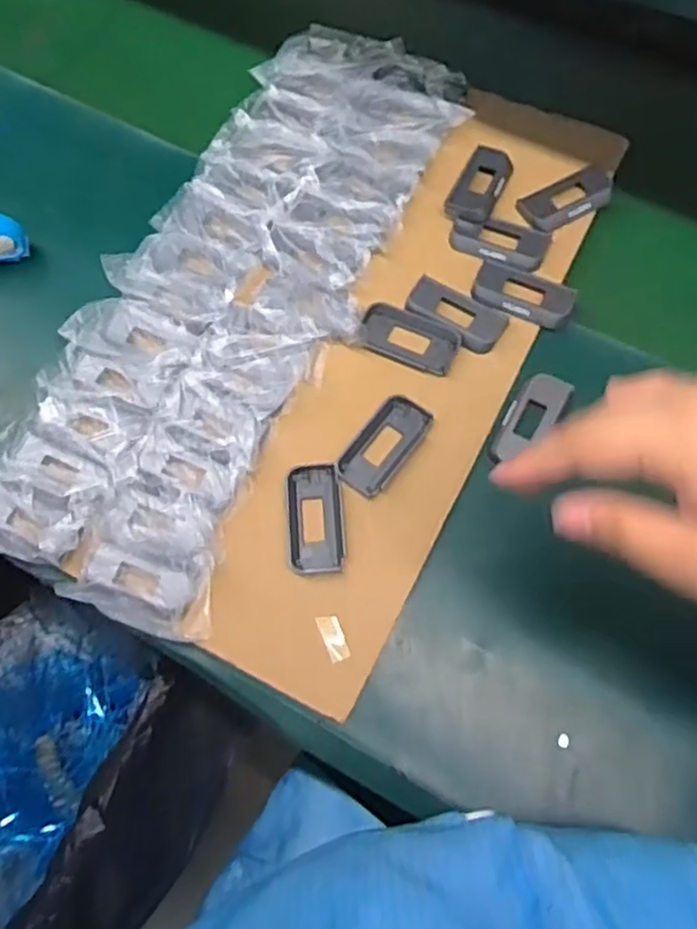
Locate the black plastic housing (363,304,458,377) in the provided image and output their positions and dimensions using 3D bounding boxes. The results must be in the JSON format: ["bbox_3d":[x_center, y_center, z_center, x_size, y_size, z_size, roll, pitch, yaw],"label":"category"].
[{"bbox_3d":[0.046,-0.095,0.539,0.073,0.007,0.040,22,71,10],"label":"black plastic housing"}]

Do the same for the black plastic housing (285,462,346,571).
[{"bbox_3d":[-0.023,0.036,0.497,0.039,0.005,0.076,-6,68,0],"label":"black plastic housing"}]

